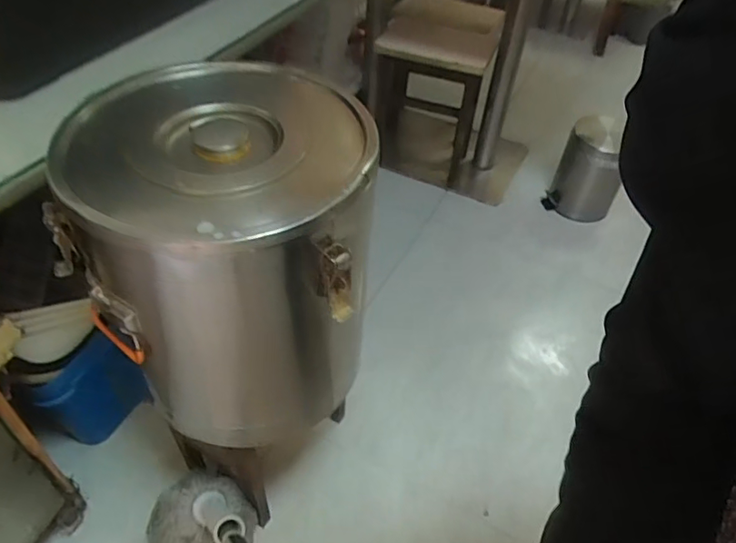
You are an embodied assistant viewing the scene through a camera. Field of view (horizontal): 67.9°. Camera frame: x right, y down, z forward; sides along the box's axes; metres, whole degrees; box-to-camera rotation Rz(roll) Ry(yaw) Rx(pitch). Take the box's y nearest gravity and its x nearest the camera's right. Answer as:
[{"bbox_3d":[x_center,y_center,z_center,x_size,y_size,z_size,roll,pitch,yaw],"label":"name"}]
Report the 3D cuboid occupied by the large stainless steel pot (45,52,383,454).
[{"bbox_3d":[-0.173,-0.024,0.766,0.336,0.400,0.363,2,47,-2],"label":"large stainless steel pot"}]

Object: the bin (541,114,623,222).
[{"bbox_3d":[0.720,-0.323,1.768,0.199,0.253,0.238,26,50,18],"label":"bin"}]

